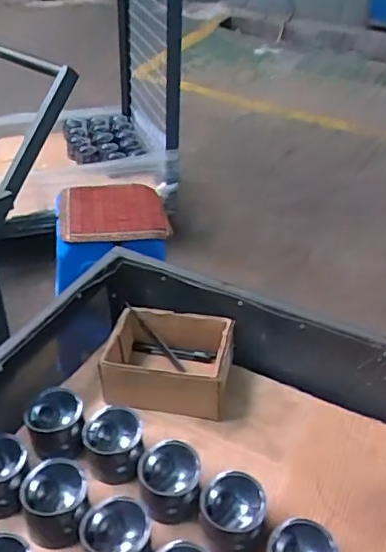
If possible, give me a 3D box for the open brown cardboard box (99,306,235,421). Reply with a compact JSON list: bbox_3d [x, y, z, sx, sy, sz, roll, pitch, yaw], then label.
[{"bbox_3d":[-0.042,0.143,0.964,0.200,0.092,0.153,8,37,7],"label":"open brown cardboard box"}]

